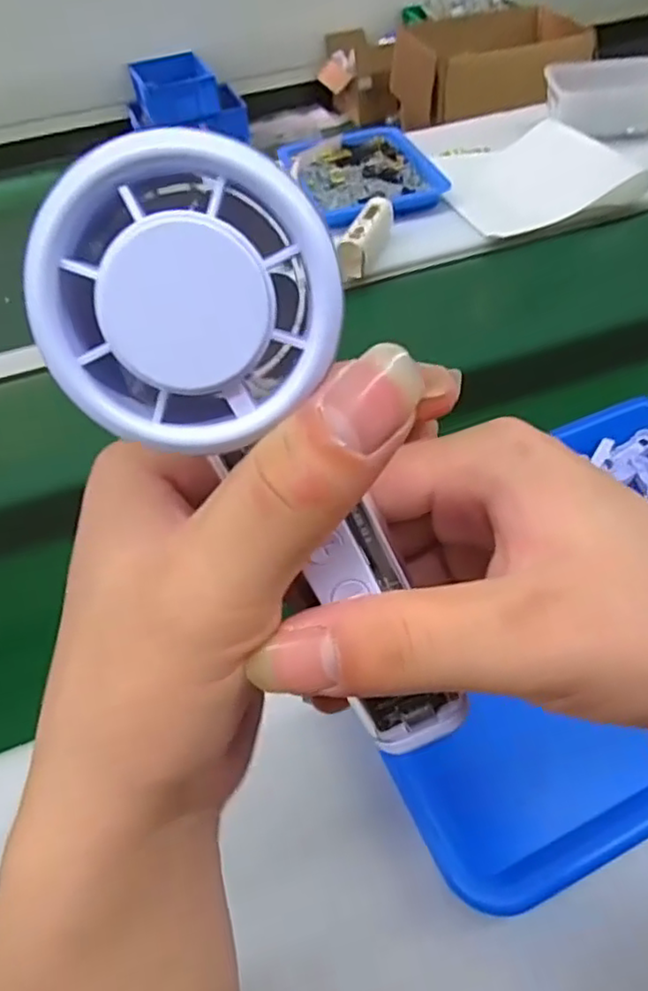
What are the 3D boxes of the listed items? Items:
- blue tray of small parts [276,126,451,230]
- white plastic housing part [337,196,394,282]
[{"bbox_3d":[0.051,-0.423,0.852,0.170,0.022,0.227,-17,49,-10],"label":"blue tray of small parts"},{"bbox_3d":[0.048,-0.286,0.727,0.041,0.042,0.112,10,50,14],"label":"white plastic housing part"}]

